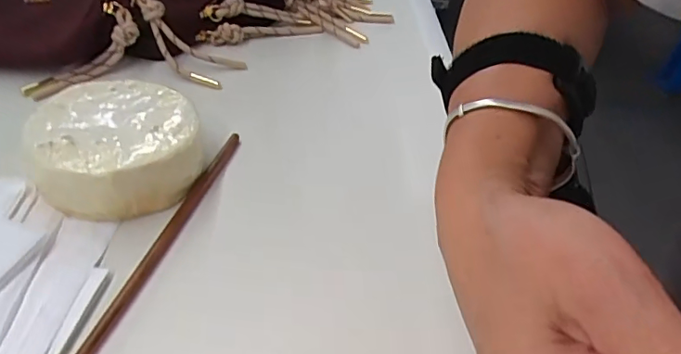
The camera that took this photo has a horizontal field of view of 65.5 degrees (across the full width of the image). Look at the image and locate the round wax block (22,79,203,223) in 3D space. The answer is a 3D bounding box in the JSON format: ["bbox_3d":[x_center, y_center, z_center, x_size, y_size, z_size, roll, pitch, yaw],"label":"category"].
[{"bbox_3d":[-0.131,-0.019,0.316,0.087,0.038,0.086,3,41,-3],"label":"round wax block"}]

